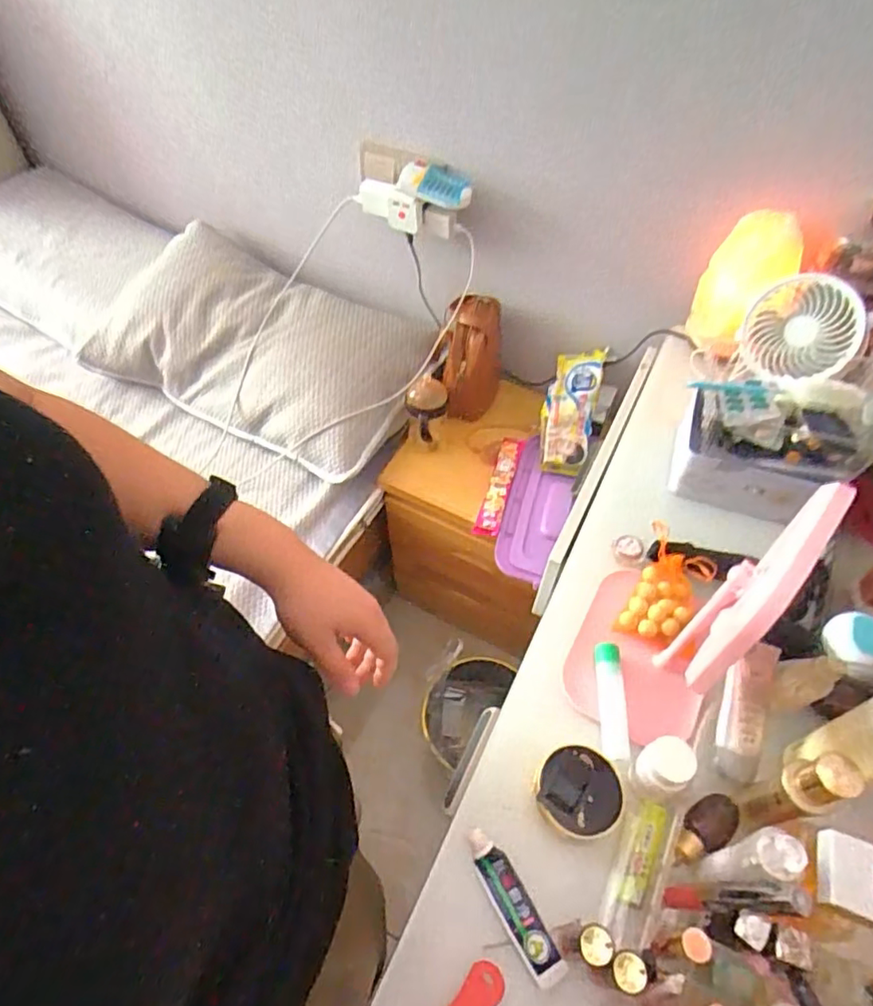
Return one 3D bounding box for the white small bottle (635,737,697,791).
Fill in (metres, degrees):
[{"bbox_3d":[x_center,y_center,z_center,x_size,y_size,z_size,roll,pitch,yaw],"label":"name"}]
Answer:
[{"bbox_3d":[0.190,0.226,0.496,0.037,0.066,0.036,1,53,-1],"label":"white small bottle"}]

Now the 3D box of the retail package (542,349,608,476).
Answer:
[{"bbox_3d":[0.241,-0.168,1.066,0.089,0.032,0.233,13,81,8],"label":"retail package"}]

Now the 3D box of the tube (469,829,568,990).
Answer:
[{"bbox_3d":[0.061,0.319,0.466,0.028,0.016,0.112,-25,58,-19],"label":"tube"}]

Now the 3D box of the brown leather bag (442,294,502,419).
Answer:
[{"bbox_3d":[0.067,-0.277,1.110,0.102,0.203,0.117,0,53,-1],"label":"brown leather bag"}]

